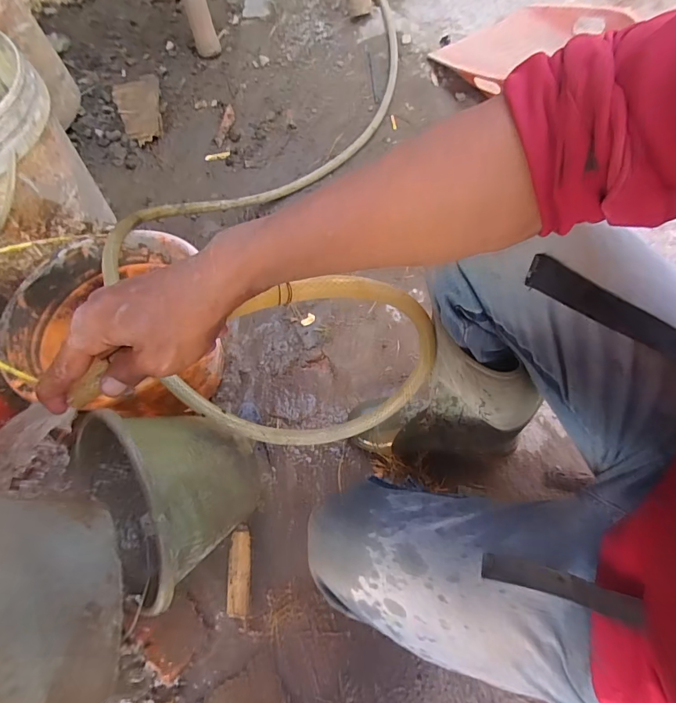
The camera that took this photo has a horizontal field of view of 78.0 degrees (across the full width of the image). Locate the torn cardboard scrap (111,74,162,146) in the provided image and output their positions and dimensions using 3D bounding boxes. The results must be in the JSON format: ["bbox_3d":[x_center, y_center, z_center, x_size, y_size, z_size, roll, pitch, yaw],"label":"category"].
[{"bbox_3d":[-0.489,-0.605,1.033,0.110,0.013,0.236,-20,69,-7],"label":"torn cardboard scrap"}]

